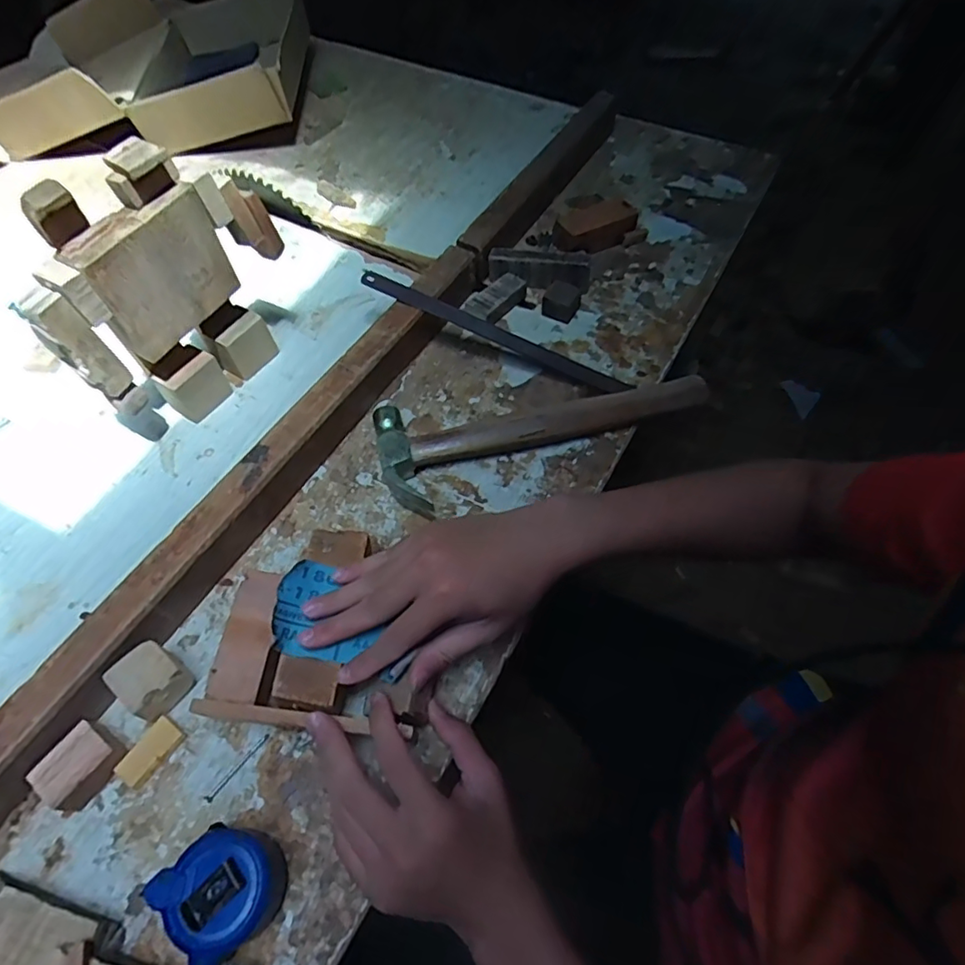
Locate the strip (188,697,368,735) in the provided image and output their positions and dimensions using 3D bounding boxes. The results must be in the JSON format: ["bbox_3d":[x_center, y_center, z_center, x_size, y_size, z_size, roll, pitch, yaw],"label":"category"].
[{"bbox_3d":[-0.131,0.151,0.369,0.117,0.008,0.011,5,57,5],"label":"strip"}]

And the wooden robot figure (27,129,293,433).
[{"bbox_3d":[-0.263,-0.159,0.490,0.055,0.210,0.203,34,64,20],"label":"wooden robot figure"}]

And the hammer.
[{"bbox_3d":[0.053,-0.062,0.531,0.302,0.031,0.107,-18,59,-11],"label":"hammer"}]

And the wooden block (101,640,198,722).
[{"bbox_3d":[-0.230,0.142,0.402,0.045,0.036,0.040,30,62,18],"label":"wooden block"}]

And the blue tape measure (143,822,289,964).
[{"bbox_3d":[-0.152,0.240,0.337,0.060,0.043,0.057,37,64,21],"label":"blue tape measure"}]

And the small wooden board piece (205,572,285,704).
[{"bbox_3d":[-0.165,0.107,0.401,0.036,0.008,0.089,2,57,2],"label":"small wooden board piece"}]

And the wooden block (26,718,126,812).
[{"bbox_3d":[-0.266,0.187,0.377,0.037,0.028,0.045,33,63,20],"label":"wooden block"}]

